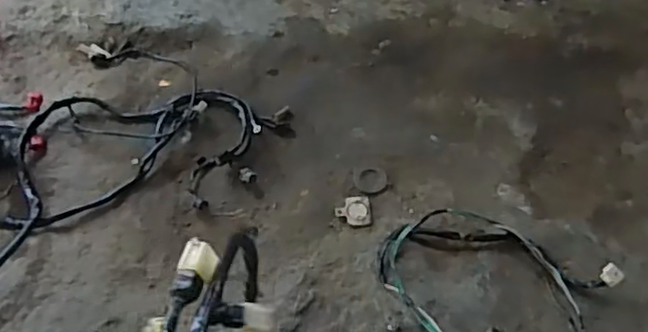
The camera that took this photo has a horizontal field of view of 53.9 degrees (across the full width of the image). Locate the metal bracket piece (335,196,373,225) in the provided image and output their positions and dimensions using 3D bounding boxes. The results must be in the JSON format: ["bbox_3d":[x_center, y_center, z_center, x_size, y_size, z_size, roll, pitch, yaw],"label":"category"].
[{"bbox_3d":[0.046,0.070,0.995,0.055,0.004,0.052,-3,57,-2],"label":"metal bracket piece"}]

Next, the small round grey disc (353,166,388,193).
[{"bbox_3d":[0.074,0.020,1.026,0.054,0.004,0.051,0,57,0],"label":"small round grey disc"}]

